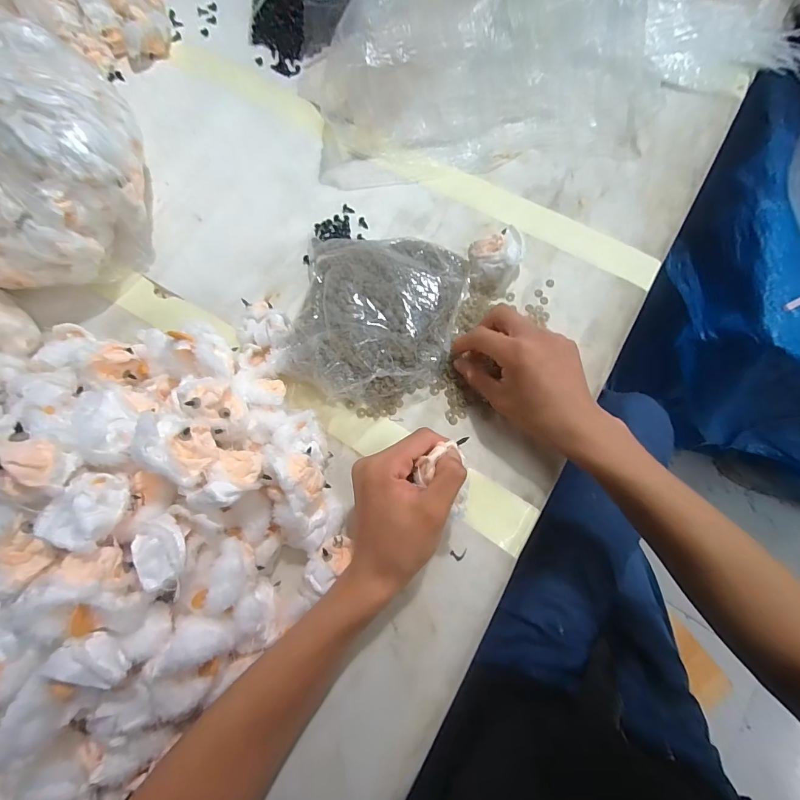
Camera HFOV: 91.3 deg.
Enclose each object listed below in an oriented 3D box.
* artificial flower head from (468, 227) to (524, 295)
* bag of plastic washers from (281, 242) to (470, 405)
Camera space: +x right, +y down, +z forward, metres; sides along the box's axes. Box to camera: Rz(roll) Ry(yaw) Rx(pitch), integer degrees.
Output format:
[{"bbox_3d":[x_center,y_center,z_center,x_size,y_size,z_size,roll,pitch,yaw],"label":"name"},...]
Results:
[{"bbox_3d":[0.105,-0.148,0.416,0.058,0.037,0.053,-21,74,-4],"label":"artificial flower head"},{"bbox_3d":[-0.024,-0.087,0.404,0.162,0.049,0.177,10,74,5],"label":"bag of plastic washers"}]

